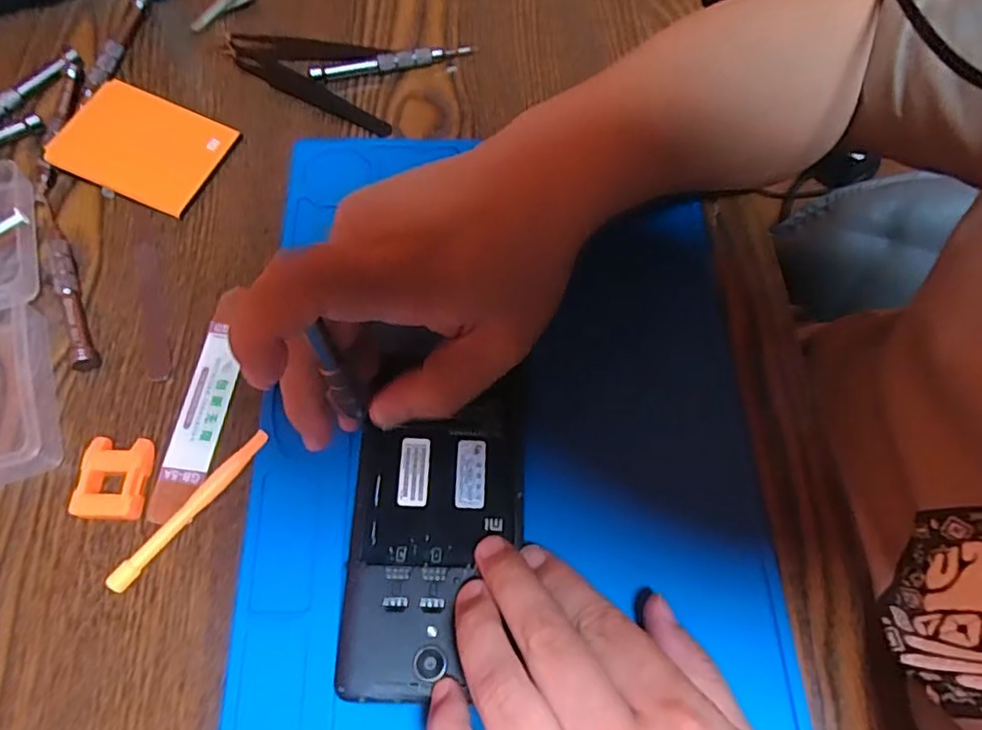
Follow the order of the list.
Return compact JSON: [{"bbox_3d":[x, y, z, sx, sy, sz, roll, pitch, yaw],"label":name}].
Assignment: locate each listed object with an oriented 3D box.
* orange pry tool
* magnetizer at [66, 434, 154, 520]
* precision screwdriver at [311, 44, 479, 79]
[{"bbox_3d":[-0.129,0.061,0.265,0.008,0.007,0.083,36,69,12],"label":"orange pry tool"},{"bbox_3d":[-0.162,0.049,0.265,0.027,0.012,0.034,2,66,-3],"label":"magnetizer"},{"bbox_3d":[-0.060,-0.188,0.378,0.102,0.013,0.010,-15,68,-10],"label":"precision screwdriver"}]

